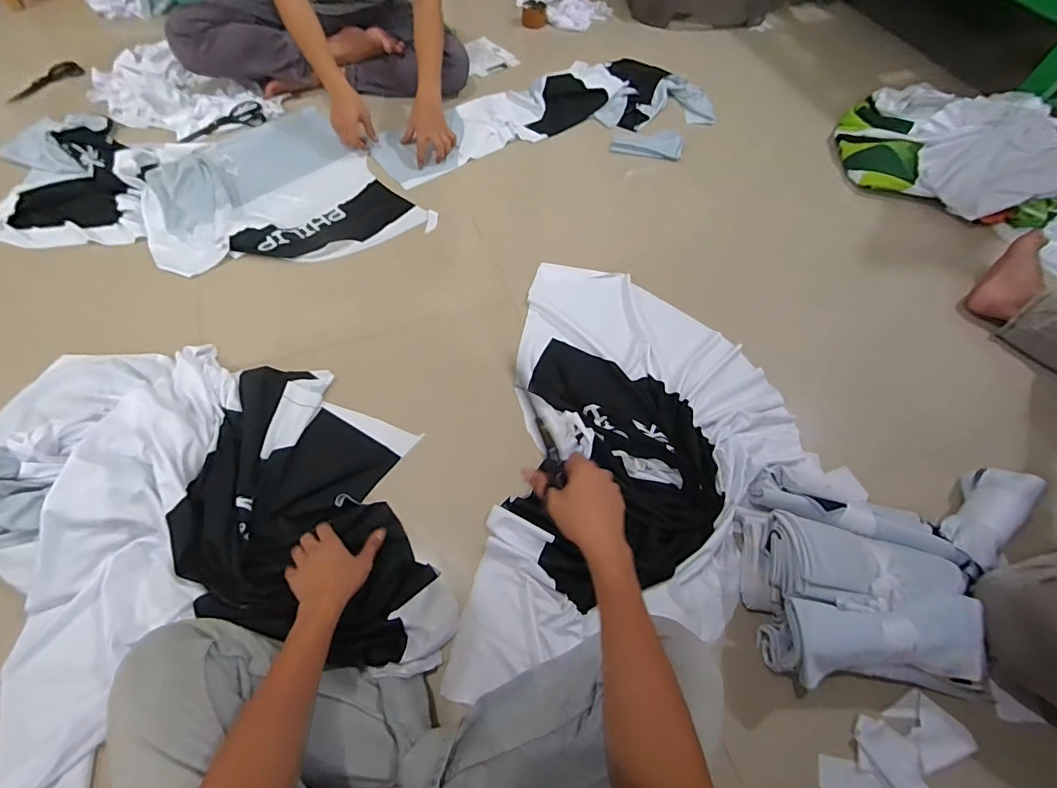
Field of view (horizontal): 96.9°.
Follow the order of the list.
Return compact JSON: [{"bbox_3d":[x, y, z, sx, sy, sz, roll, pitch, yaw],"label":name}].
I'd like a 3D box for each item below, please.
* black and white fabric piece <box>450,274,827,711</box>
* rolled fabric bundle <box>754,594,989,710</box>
[{"bbox_3d":[0.204,0.097,0.811,0.498,0.045,0.789,10,60,3],"label":"black and white fabric piece"},{"bbox_3d":[0.513,0.360,0.664,0.316,0.095,0.119,1,60,-2],"label":"rolled fabric bundle"}]

